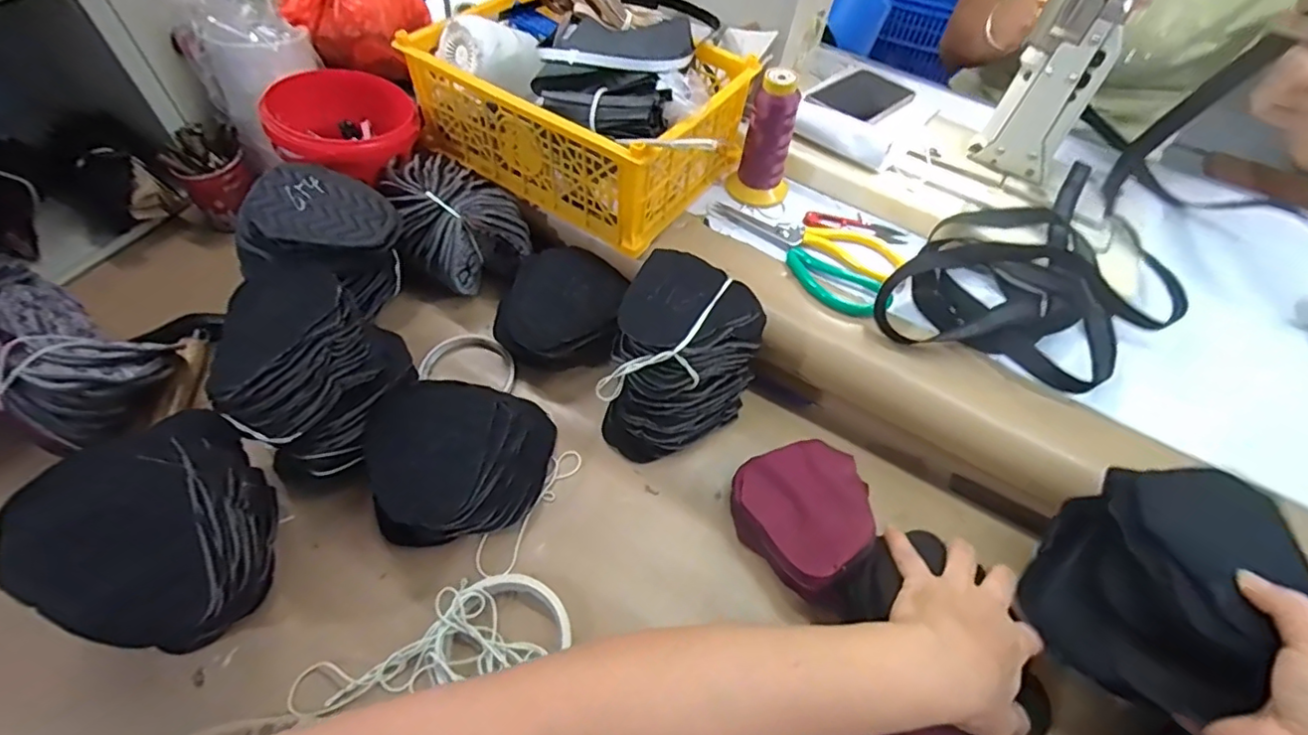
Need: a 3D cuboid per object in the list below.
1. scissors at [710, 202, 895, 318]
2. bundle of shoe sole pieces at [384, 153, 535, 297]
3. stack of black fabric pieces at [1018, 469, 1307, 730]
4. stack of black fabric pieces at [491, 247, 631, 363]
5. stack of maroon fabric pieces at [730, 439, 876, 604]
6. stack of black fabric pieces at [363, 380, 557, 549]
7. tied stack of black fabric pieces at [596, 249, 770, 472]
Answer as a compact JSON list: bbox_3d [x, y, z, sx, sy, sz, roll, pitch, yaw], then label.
[{"bbox_3d":[0.140,-0.111,0.561,0.066,0.009,0.188,-37,65,-26],"label":"scissors"},{"bbox_3d":[-0.191,-0.136,0.565,0.101,0.090,0.116,-31,62,-23],"label":"bundle of shoe sole pieces"},{"bbox_3d":[0.325,0.136,0.375,0.132,0.081,0.119,-32,63,-24],"label":"stack of black fabric pieces"},{"bbox_3d":[-0.085,-0.056,0.542,0.112,0.054,0.117,20,56,10],"label":"stack of black fabric pieces"},{"bbox_3d":[0.117,0.113,0.458,0.091,0.058,0.112,-36,52,-16],"label":"stack of maroon fabric pieces"},{"bbox_3d":[-0.151,0.077,0.460,0.137,0.082,0.114,-2,55,-6],"label":"stack of black fabric pieces"},{"bbox_3d":[0.025,-0.010,0.485,0.109,0.110,0.125,20,55,9],"label":"tied stack of black fabric pieces"}]

